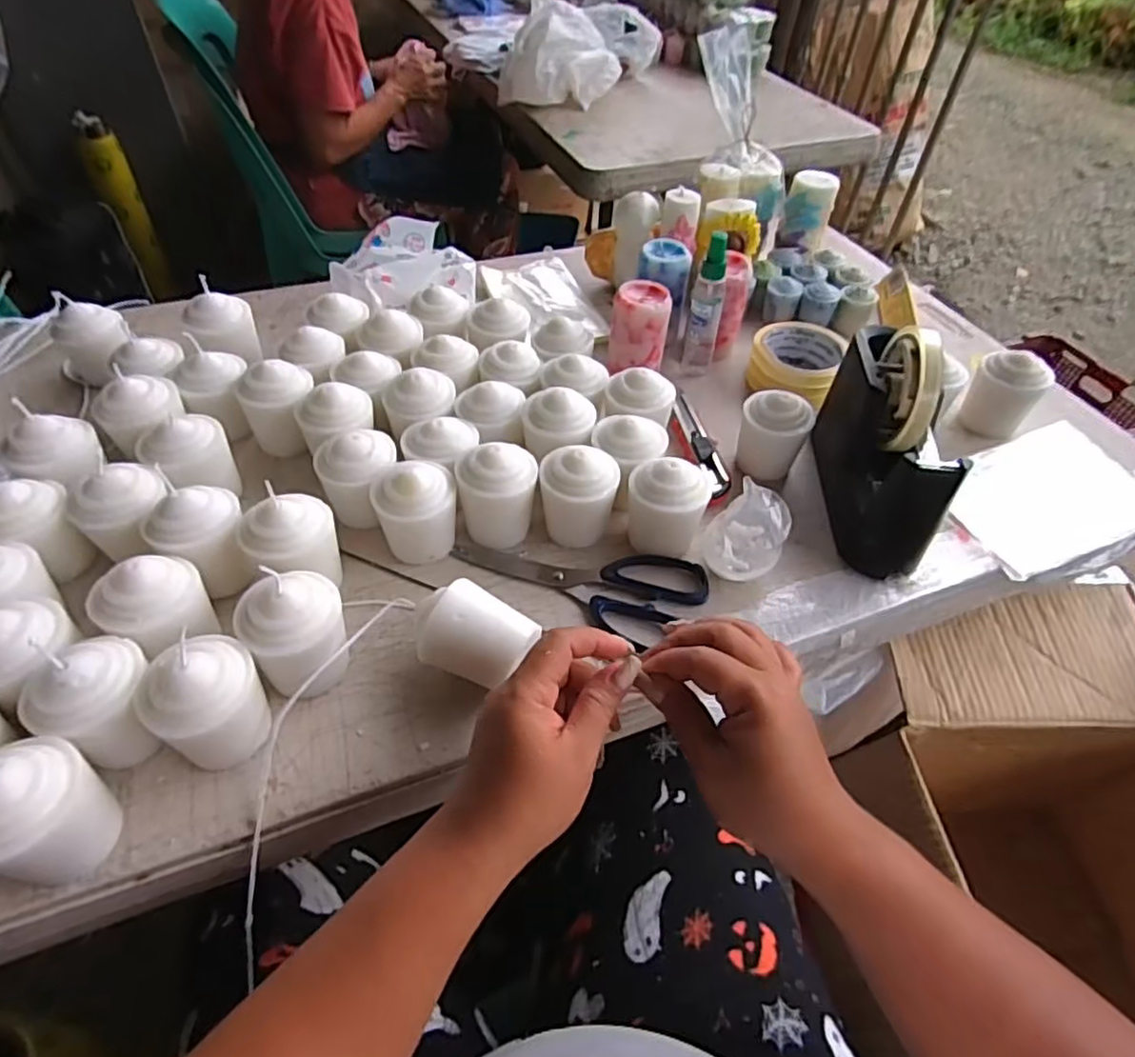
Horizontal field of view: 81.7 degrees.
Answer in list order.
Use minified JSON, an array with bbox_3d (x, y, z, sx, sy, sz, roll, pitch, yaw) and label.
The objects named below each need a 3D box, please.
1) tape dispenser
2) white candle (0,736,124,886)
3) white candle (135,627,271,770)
[{"bbox_3d":[0.245,-0.071,0.496,0.058,0.130,0.175,7,49,2],"label":"tape dispenser"},{"bbox_3d":[-0.259,0.135,0.317,0.059,0.073,0.055,18,50,12],"label":"white candle"},{"bbox_3d":[-0.193,0.097,0.358,0.053,0.076,0.056,35,56,24],"label":"white candle"}]

